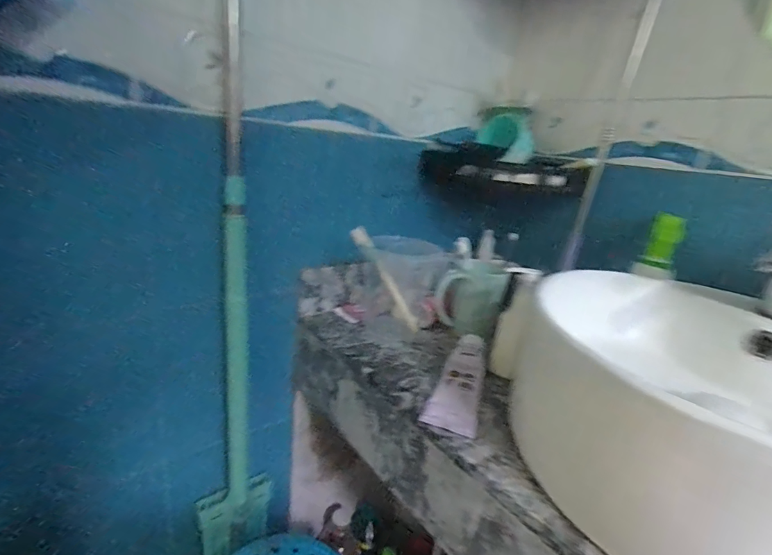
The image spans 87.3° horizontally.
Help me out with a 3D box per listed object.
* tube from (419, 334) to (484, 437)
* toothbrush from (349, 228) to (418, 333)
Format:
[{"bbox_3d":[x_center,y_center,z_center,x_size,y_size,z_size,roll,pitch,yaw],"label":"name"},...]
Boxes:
[{"bbox_3d":[0.097,0.126,0.511,0.057,0.034,0.183,13,18,18],"label":"tube"},{"bbox_3d":[0.001,0.005,0.617,0.021,0.192,0.016,-32,24,-3],"label":"toothbrush"}]

